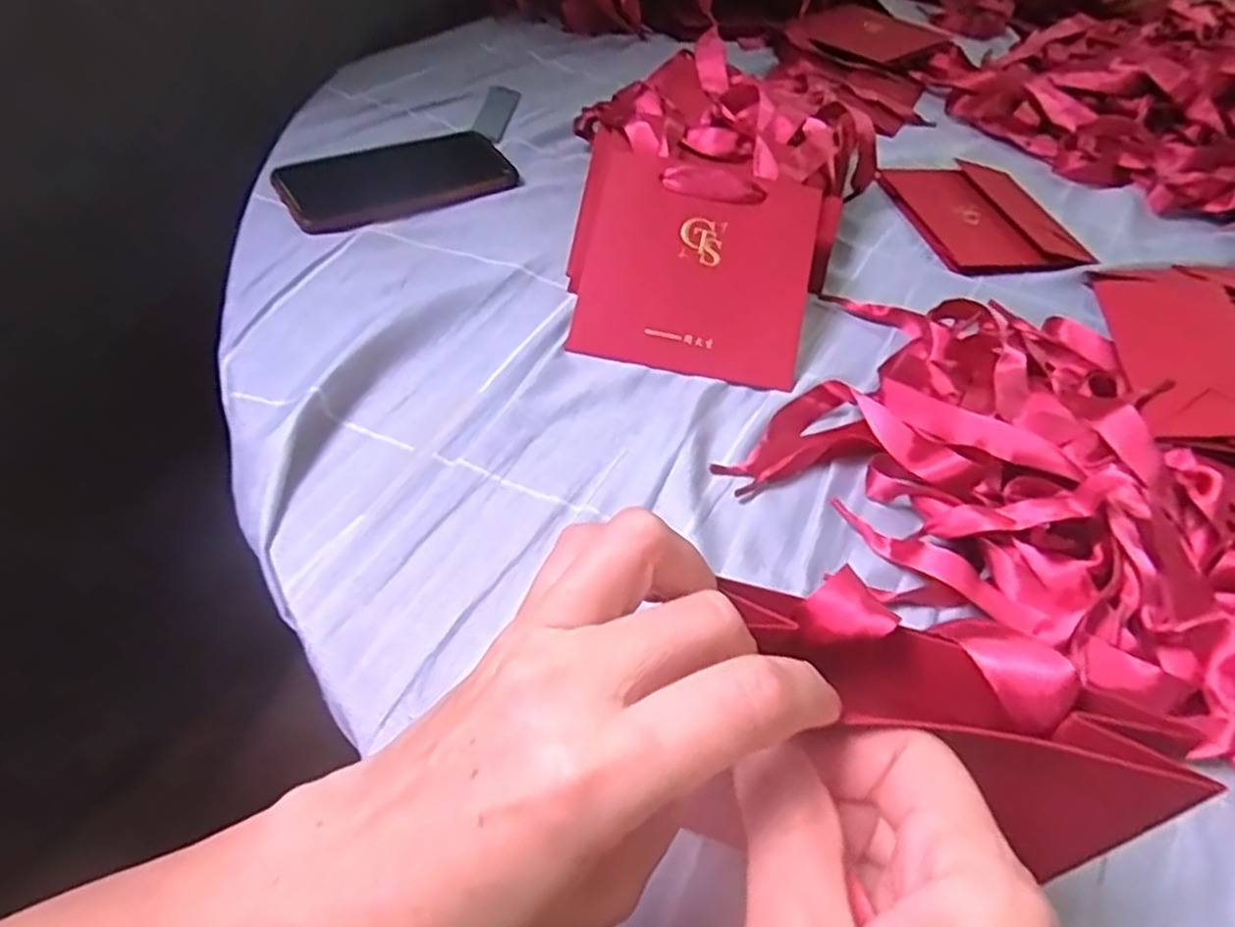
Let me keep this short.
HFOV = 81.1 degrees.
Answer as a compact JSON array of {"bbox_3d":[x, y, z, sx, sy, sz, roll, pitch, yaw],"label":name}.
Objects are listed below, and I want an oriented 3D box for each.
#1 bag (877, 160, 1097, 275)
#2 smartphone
[{"bbox_3d":[0.298,-0.199,0.585,0.130,0.010,0.140,-10,54,-15],"label":"bag"},{"bbox_3d":[-0.157,-0.210,0.526,0.164,0.015,0.080,-27,60,-26],"label":"smartphone"}]

